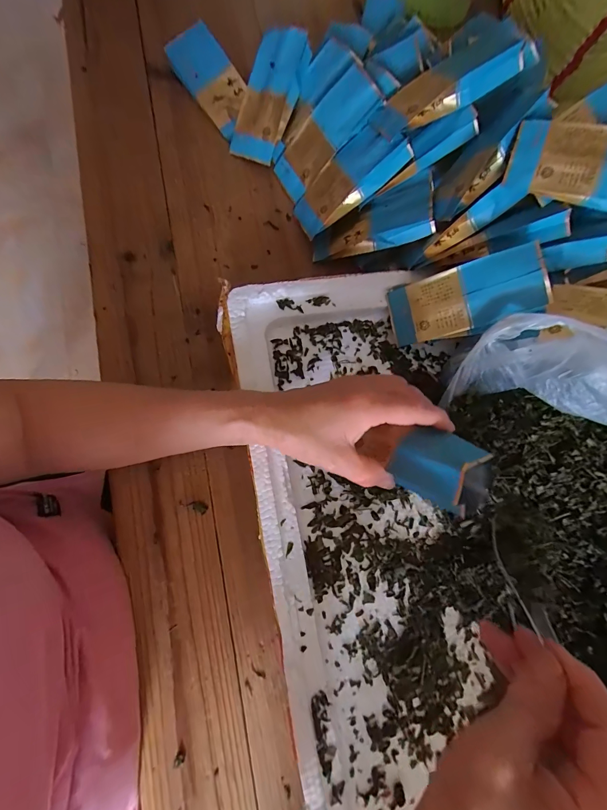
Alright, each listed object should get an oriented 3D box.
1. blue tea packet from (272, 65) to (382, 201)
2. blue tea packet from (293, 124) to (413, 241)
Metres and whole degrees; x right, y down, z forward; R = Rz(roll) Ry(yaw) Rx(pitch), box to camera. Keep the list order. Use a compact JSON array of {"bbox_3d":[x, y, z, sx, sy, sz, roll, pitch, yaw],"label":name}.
[{"bbox_3d":[0.021,-0.291,0.379,0.126,0.013,0.054,-39,79,25],"label":"blue tea packet"},{"bbox_3d":[0.046,-0.240,0.378,0.126,0.026,0.057,-39,71,25],"label":"blue tea packet"}]

